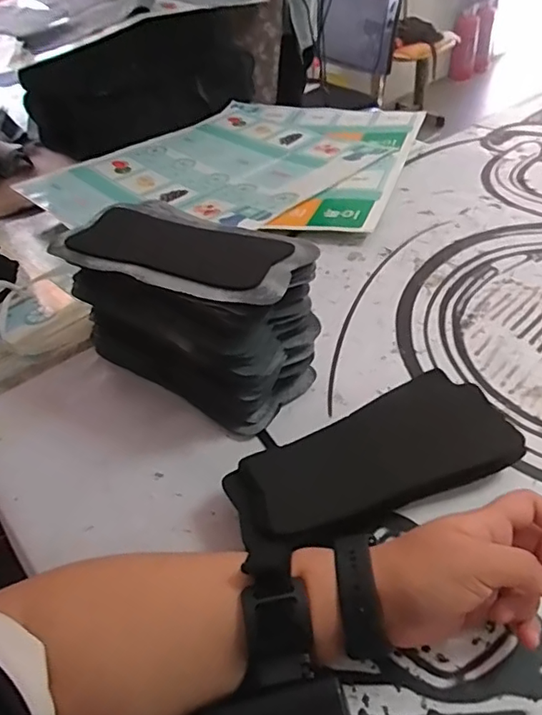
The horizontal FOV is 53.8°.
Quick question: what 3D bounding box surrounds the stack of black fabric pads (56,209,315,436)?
[{"bbox_3d":[-0.074,-0.046,0.491,0.237,0.140,0.114,26,53,31],"label":"stack of black fabric pads"}]

